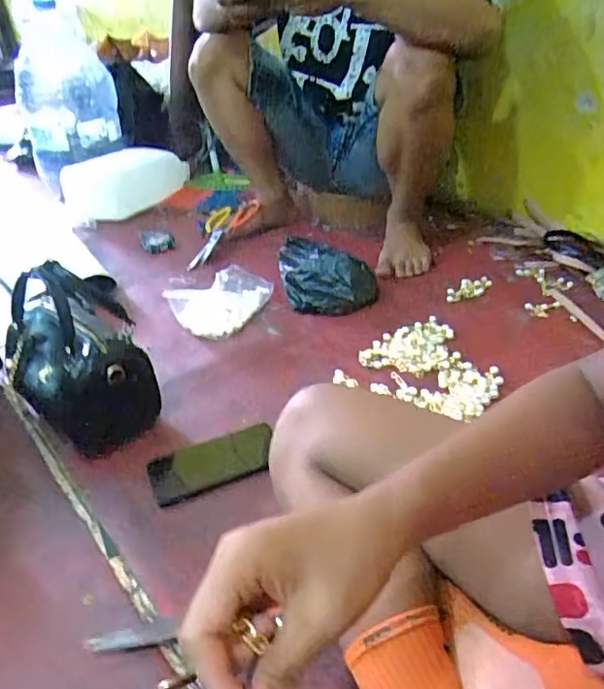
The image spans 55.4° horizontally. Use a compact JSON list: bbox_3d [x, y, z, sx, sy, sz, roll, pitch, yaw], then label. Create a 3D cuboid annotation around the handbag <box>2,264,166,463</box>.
[{"bbox_3d":[-0.308,0.011,0.765,0.134,0.220,0.200,-29,42,-31],"label":"handbag"}]

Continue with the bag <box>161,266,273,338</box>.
[{"bbox_3d":[-0.126,-0.087,1.014,0.106,0.061,0.193,25,44,35],"label":"bag"}]

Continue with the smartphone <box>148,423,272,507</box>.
[{"bbox_3d":[-0.110,0.147,0.727,0.161,0.008,0.079,-18,37,-19],"label":"smartphone"}]

